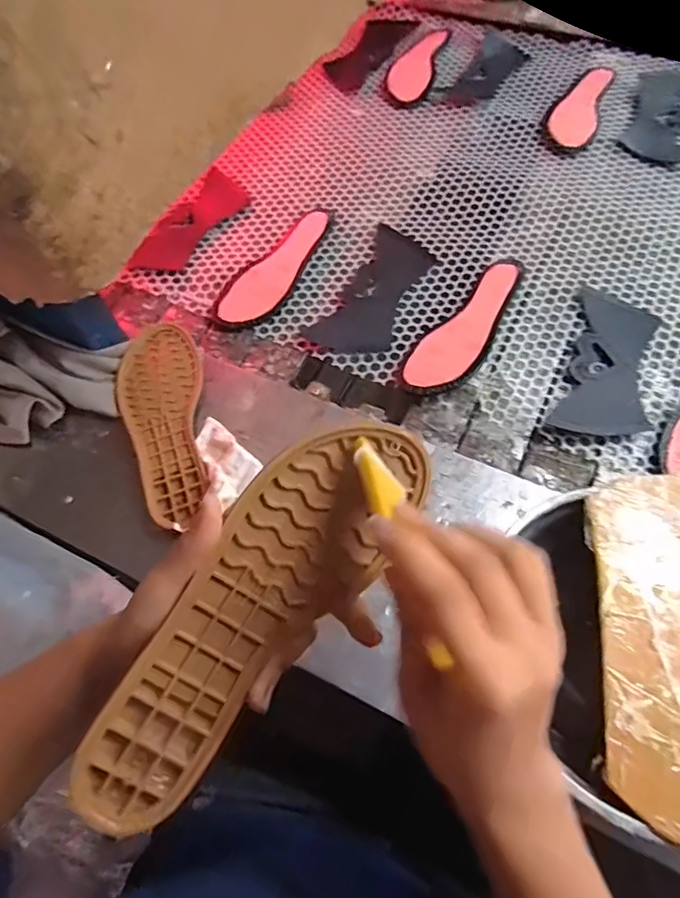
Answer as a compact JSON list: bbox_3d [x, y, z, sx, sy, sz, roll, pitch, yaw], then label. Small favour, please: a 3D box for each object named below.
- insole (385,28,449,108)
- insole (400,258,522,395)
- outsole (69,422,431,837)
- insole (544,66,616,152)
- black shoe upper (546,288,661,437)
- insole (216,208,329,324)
[{"bbox_3d":[0.125,-0.645,0.847,0.076,0.007,0.206,15,66,10],"label":"insole"},{"bbox_3d":[0.144,-0.148,0.589,0.075,0.019,0.221,24,68,15],"label":"insole"},{"bbox_3d":[-0.042,0.078,0.263,0.076,0.010,0.232,41,76,-11],"label":"outsole"},{"bbox_3d":[0.372,-0.533,0.780,0.072,0.005,0.216,23,67,14],"label":"insole"},{"bbox_3d":[0.299,-0.097,0.561,0.090,0.010,0.199,17,66,11],"label":"black shoe upper"},{"bbox_3d":[-0.083,-0.241,0.655,0.077,0.009,0.218,21,67,13],"label":"insole"}]

